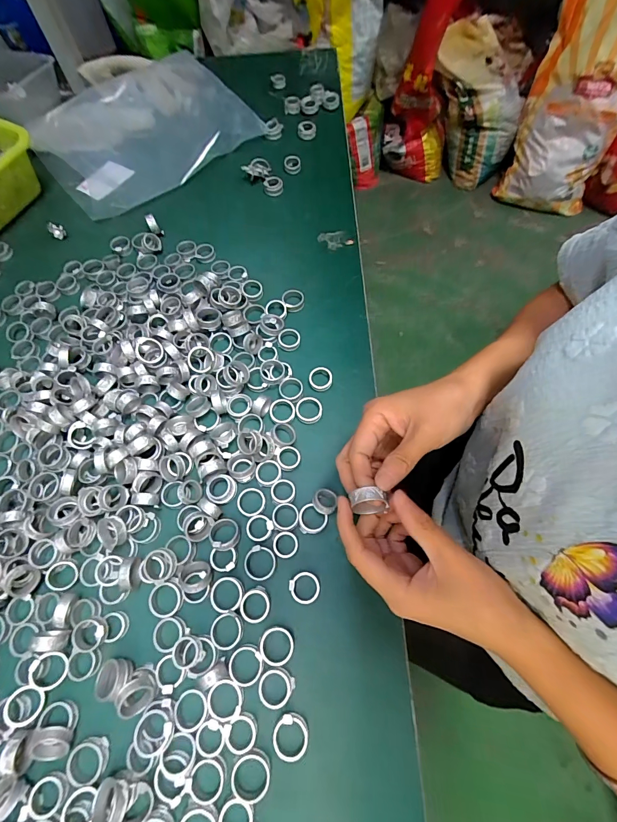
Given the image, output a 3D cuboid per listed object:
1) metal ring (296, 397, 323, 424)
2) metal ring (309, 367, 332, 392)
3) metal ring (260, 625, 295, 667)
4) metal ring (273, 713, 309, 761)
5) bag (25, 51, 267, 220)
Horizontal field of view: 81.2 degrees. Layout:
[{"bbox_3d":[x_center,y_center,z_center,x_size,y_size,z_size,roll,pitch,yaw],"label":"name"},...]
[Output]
[{"bbox_3d":[0.001,-0.002,0.374,0.027,0.010,0.029,0,67,1],"label":"metal ring"},{"bbox_3d":[0.013,-0.035,0.386,0.025,0.006,0.027,0,67,1],"label":"metal ring"},{"bbox_3d":[-0.026,0.191,0.292,0.028,0.004,0.028,0,67,1],"label":"metal ring"},{"bbox_3d":[-0.013,0.245,0.270,0.026,0.004,0.028,0,67,1],"label":"metal ring"},{"bbox_3d":[-0.255,-0.445,0.559,0.302,0.026,0.272,-38,71,-14],"label":"bag"}]

